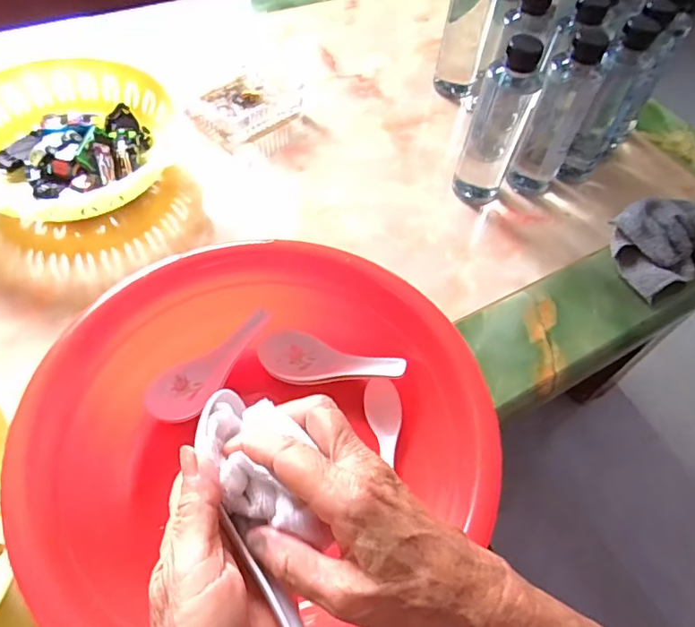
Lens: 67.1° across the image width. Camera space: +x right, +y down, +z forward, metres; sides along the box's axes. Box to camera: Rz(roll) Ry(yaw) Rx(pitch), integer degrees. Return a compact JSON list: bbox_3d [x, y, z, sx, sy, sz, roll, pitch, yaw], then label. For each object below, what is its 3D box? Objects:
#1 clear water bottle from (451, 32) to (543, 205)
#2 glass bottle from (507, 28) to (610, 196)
[{"bbox_3d":[0.147,-0.178,0.526,0.053,0.172,0.059,18,56,7],"label":"clear water bottle"},{"bbox_3d":[0.220,-0.203,0.553,0.049,0.171,0.047,26,57,13],"label":"glass bottle"}]

